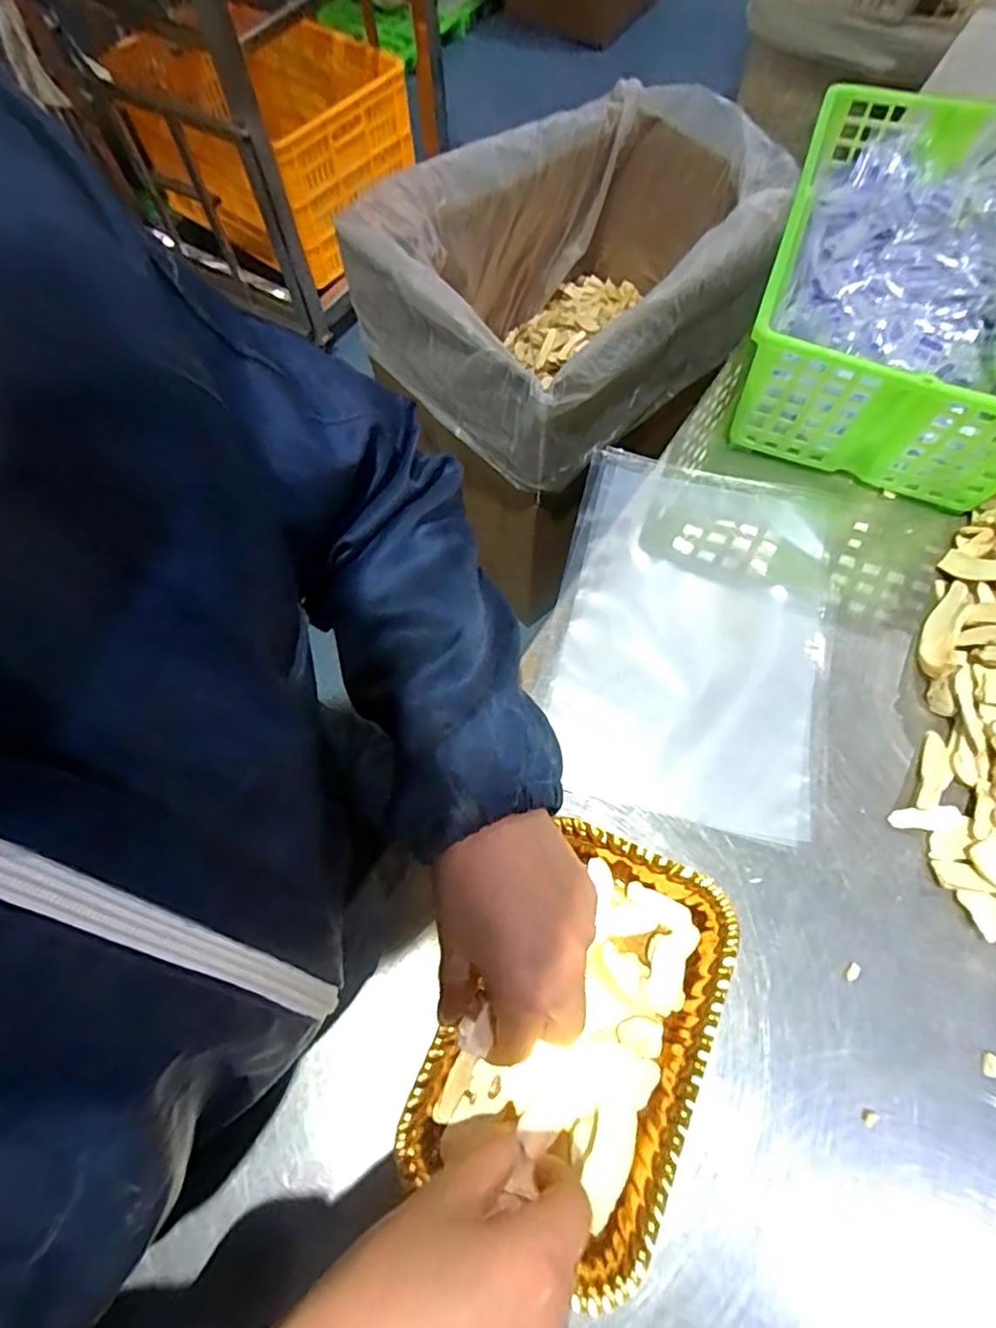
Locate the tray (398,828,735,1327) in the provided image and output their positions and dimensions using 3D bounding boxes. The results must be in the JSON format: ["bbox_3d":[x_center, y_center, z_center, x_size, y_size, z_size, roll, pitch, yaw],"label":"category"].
[{"bbox_3d":[0.045,0.183,0.313,0.118,0.027,0.180,27,71,10],"label":"tray"}]

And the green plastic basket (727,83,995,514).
[{"bbox_3d":[0.326,-0.299,0.474,0.216,0.096,0.350,20,70,8],"label":"green plastic basket"}]

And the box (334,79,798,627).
[{"bbox_3d":[0.118,-0.549,0.952,0.556,0.326,0.446,-38,71,-14],"label":"box"}]

